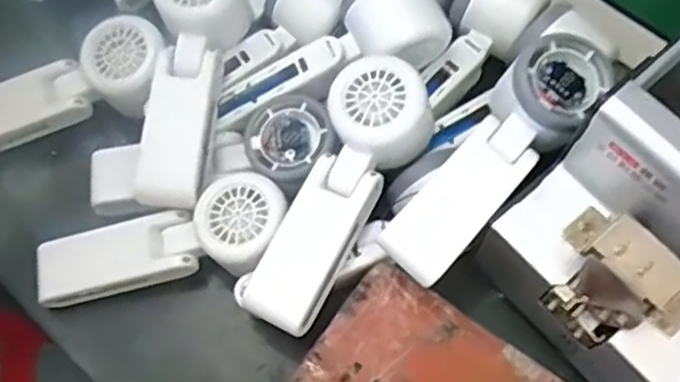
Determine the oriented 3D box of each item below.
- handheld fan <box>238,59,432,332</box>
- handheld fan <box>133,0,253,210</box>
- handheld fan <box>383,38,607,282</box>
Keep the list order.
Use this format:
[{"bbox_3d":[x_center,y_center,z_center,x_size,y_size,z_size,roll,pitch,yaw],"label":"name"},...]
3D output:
[{"bbox_3d":[0.001,0.002,0.393,0.057,0.048,0.164,22,70,11],"label":"handheld fan"},{"bbox_3d":[-0.098,-0.072,0.434,0.056,0.041,0.168,8,83,4],"label":"handheld fan"},{"bbox_3d":[0.087,-0.019,0.394,0.053,0.054,0.169,41,75,17],"label":"handheld fan"}]

